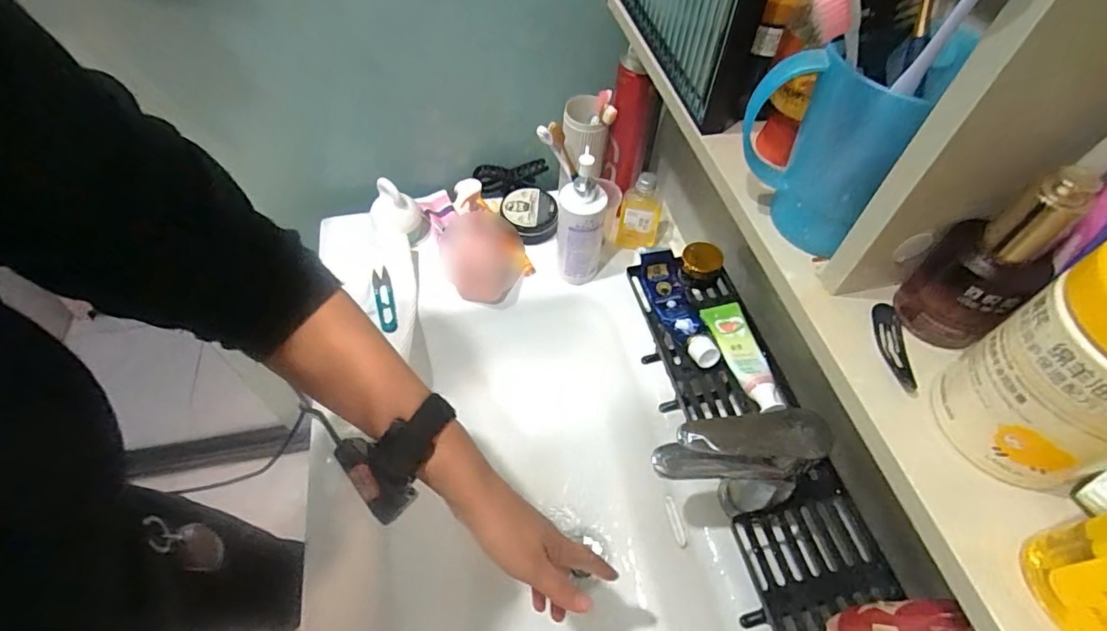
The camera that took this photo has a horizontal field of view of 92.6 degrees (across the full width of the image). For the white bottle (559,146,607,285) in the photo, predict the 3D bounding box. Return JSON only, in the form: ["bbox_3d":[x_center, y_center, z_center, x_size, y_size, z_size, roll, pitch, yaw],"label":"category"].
[{"bbox_3d":[0.034,-0.111,0.656,0.057,0.178,0.049,5,54,2],"label":"white bottle"}]

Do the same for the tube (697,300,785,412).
[{"bbox_3d":[0.191,0.040,0.544,0.042,0.022,0.134,-7,55,-7],"label":"tube"}]

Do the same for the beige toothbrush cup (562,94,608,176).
[{"bbox_3d":[0.038,-0.235,0.710,0.059,0.089,0.067,-6,55,-6],"label":"beige toothbrush cup"}]

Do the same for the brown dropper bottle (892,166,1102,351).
[{"bbox_3d":[0.216,-0.026,0.263,0.032,0.096,0.045,-34,62,-23],"label":"brown dropper bottle"}]

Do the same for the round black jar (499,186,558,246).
[{"bbox_3d":[-0.034,-0.144,0.765,0.080,0.039,0.080,1,54,-1],"label":"round black jar"}]

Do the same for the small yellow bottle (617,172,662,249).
[{"bbox_3d":[0.122,-0.142,0.725,0.061,0.112,0.046,12,55,7],"label":"small yellow bottle"}]

